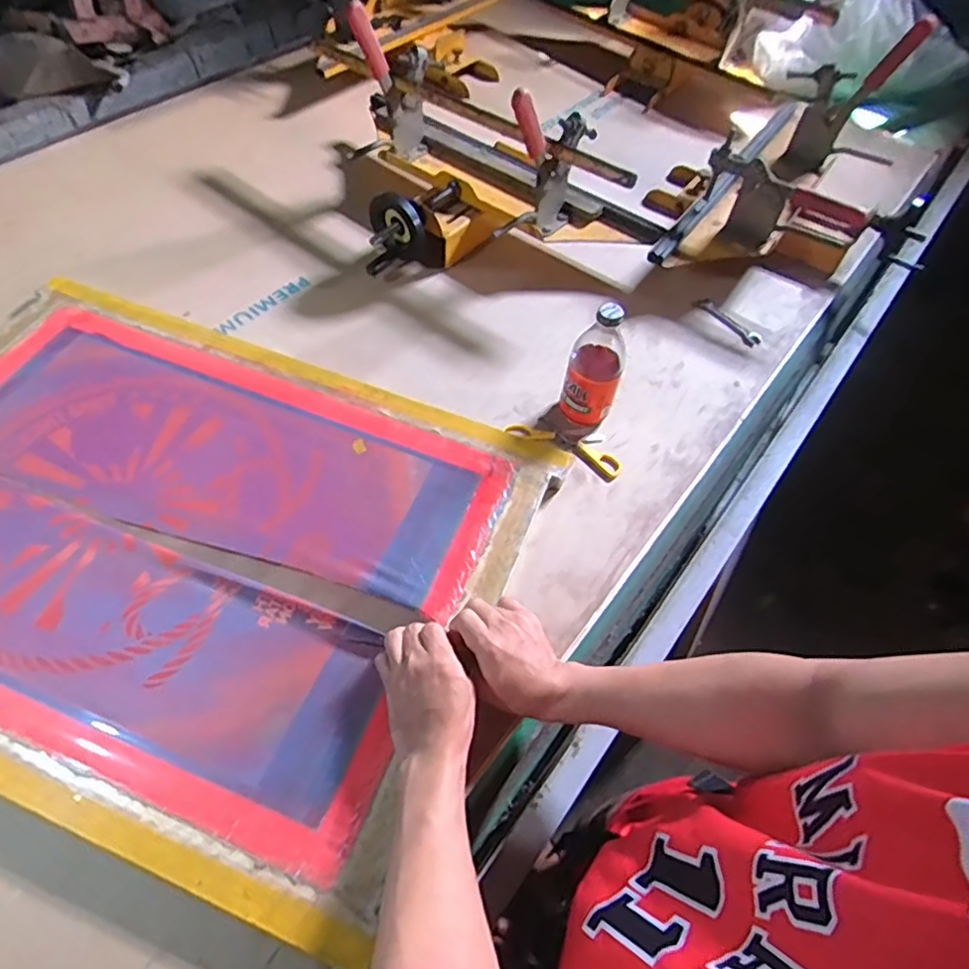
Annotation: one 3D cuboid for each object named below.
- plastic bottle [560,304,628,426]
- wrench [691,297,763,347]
[{"bbox_3d":[0.133,-0.142,0.739,0.066,0.171,0.058,15,58,5],"label":"plastic bottle"},{"bbox_3d":[0.368,-0.246,0.918,0.031,0.008,0.110,-39,74,-18],"label":"wrench"}]

